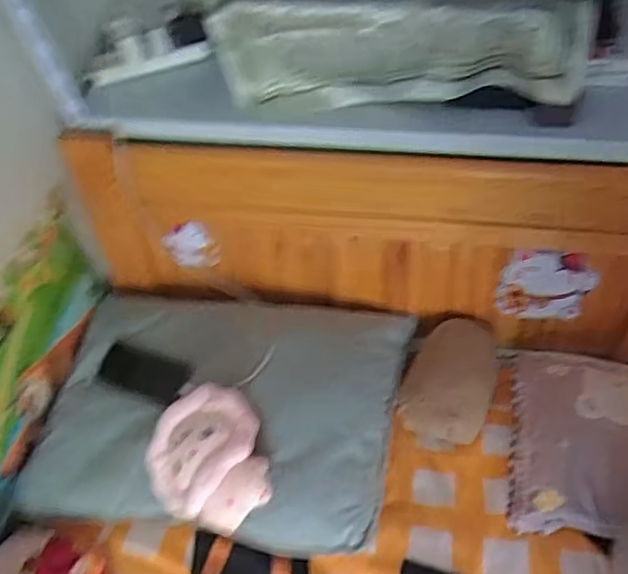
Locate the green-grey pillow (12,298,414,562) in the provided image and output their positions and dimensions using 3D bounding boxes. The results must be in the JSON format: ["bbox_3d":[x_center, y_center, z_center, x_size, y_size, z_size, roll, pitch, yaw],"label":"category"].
[{"bbox_3d":[-0.156,0.181,1.041,0.590,0.091,0.418,3,54,11],"label":"green-grey pillow"}]

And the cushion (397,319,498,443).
[{"bbox_3d":[0.233,0.149,1.059,0.139,0.065,0.230,16,56,17],"label":"cushion"}]

